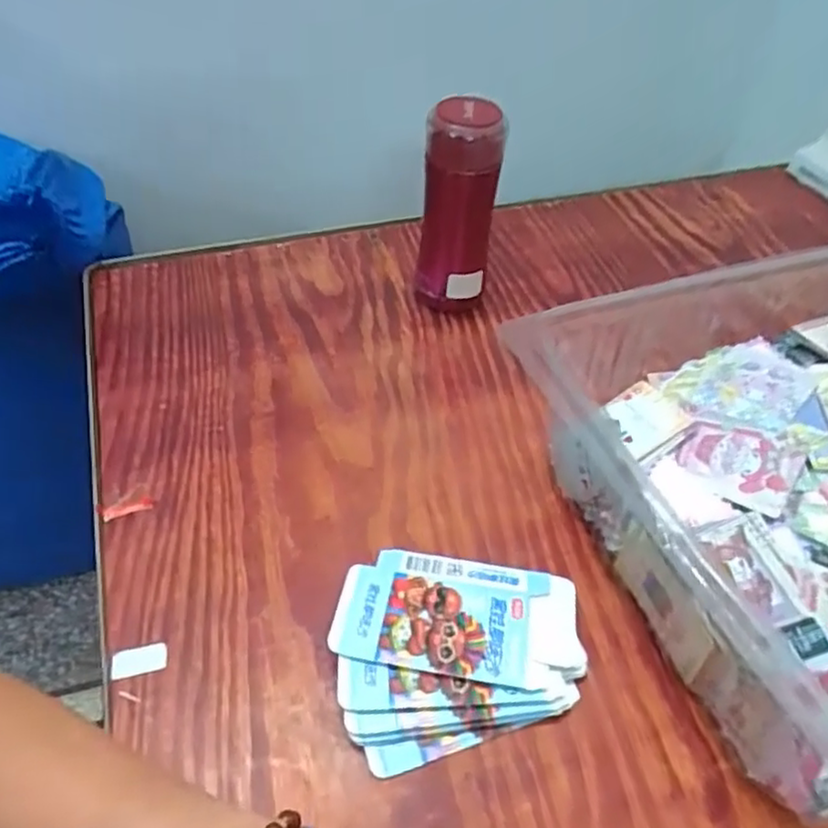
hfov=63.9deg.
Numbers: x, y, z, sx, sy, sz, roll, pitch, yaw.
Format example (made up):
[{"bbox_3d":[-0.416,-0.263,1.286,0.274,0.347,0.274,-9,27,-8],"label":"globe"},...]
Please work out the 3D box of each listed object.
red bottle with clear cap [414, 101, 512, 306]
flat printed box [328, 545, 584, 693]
[{"bbox_3d":[0.040,-0.175,0.603,0.064,0.197,0.058,7,47,4],"label":"red bottle with clear cap"},{"bbox_3d":[0.029,0.129,0.426,0.151,0.007,0.085,8,41,6],"label":"flat printed box"}]

